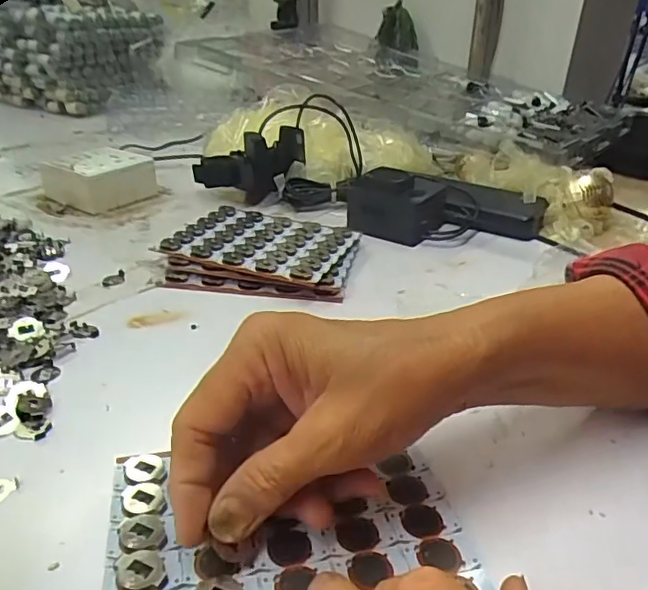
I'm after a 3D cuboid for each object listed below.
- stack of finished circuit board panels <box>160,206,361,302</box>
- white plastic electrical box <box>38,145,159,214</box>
[{"bbox_3d":[-0.053,-0.039,0.488,0.155,0.020,0.125,6,29,7],"label":"stack of finished circuit board panels"},{"bbox_3d":[-0.243,-0.130,0.608,0.090,0.048,0.084,19,33,27],"label":"white plastic electrical box"}]

